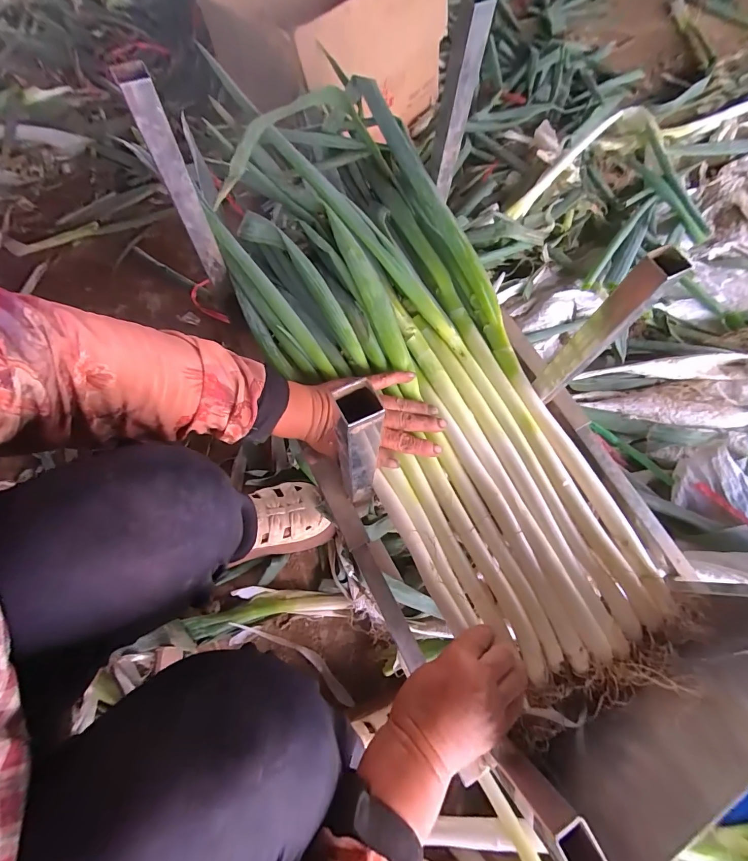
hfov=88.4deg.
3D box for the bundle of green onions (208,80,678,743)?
[{"bbox_3d":[0.042,-0.091,0.450,0.280,0.075,0.765,-26,78,-10],"label":"bundle of green onions"}]

